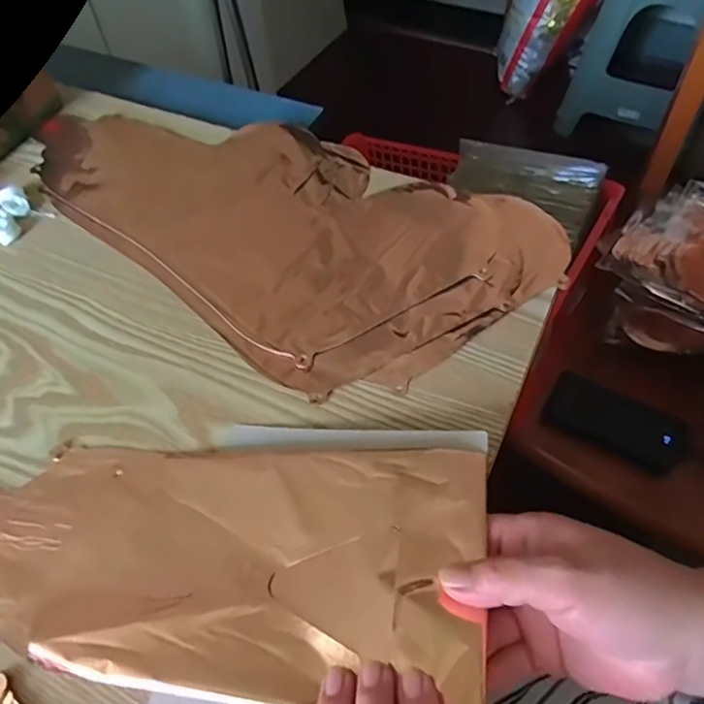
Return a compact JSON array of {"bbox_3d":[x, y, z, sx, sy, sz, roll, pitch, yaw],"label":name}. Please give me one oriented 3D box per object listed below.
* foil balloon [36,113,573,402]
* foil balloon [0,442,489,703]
[{"bbox_3d":[-0.071,-0.127,0.489,0.449,0.007,0.236,34,64,24],"label":"foil balloon"},{"bbox_3d":[-0.085,0.109,0.315,0.306,0.015,0.128,0,55,14],"label":"foil balloon"}]

